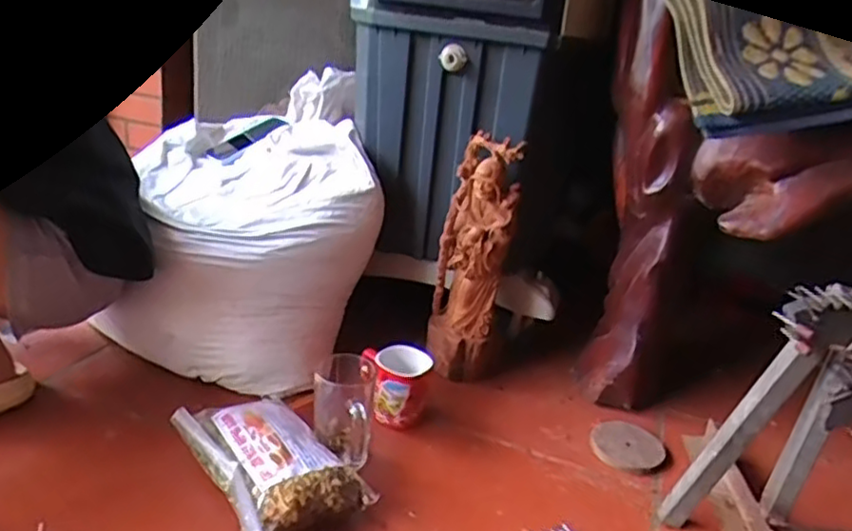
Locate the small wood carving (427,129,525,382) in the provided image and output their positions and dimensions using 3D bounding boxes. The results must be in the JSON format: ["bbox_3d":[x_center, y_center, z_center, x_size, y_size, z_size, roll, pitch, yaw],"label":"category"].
[{"bbox_3d":[0.070,0.000,1.027,0.107,0.366,0.096,6,21,1],"label":"small wood carving"}]

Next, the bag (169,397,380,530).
[{"bbox_3d":[-0.189,0.228,0.774,0.144,0.074,0.231,-14,28,-40],"label":"bag"}]

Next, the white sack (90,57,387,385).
[{"bbox_3d":[-0.277,-0.083,1.108,0.388,0.346,0.487,4,22,-9],"label":"white sack"}]

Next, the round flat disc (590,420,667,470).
[{"bbox_3d":[0.280,0.250,0.933,0.098,0.017,0.101,5,21,-2],"label":"round flat disc"}]

